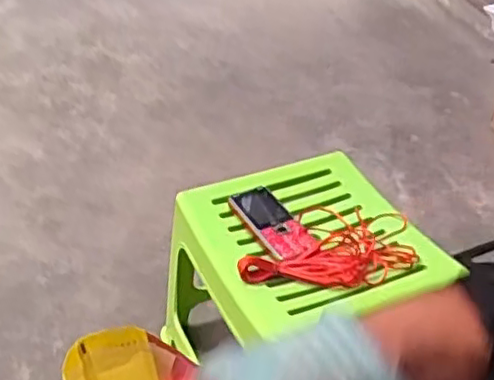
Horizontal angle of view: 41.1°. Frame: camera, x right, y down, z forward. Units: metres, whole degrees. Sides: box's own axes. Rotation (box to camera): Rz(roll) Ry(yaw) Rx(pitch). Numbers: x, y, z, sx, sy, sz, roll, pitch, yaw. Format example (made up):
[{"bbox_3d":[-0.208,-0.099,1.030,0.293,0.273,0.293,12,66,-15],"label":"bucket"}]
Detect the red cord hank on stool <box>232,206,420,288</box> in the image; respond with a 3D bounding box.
[{"bbox_3d":[0.093,0.054,0.750,0.189,0.023,0.133,5,40,2],"label":"red cord hank on stool"}]

